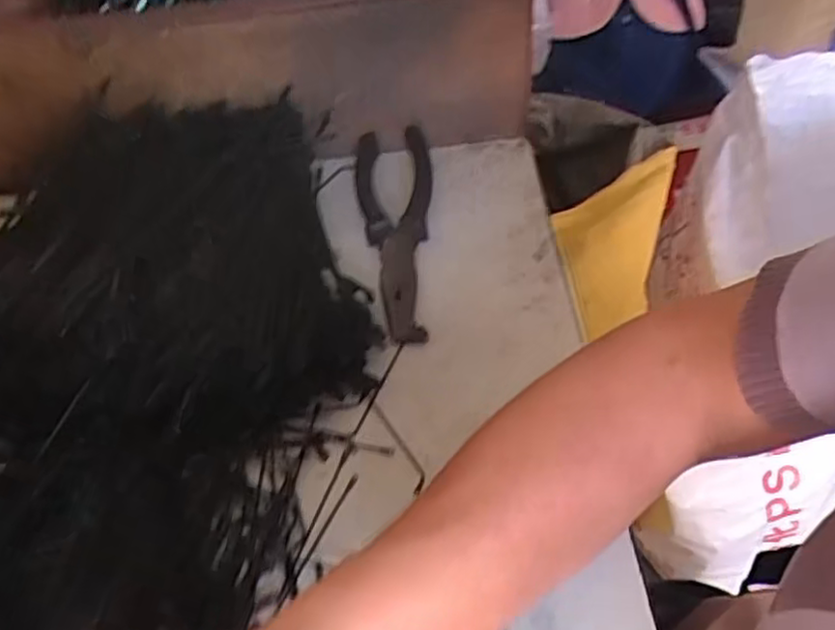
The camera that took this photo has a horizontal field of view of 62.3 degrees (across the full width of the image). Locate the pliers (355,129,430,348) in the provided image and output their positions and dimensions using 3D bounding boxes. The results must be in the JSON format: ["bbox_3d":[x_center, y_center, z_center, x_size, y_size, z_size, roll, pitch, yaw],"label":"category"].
[{"bbox_3d":[-0.012,-0.061,0.450,0.051,0.014,0.187,-5,49,-3],"label":"pliers"}]

